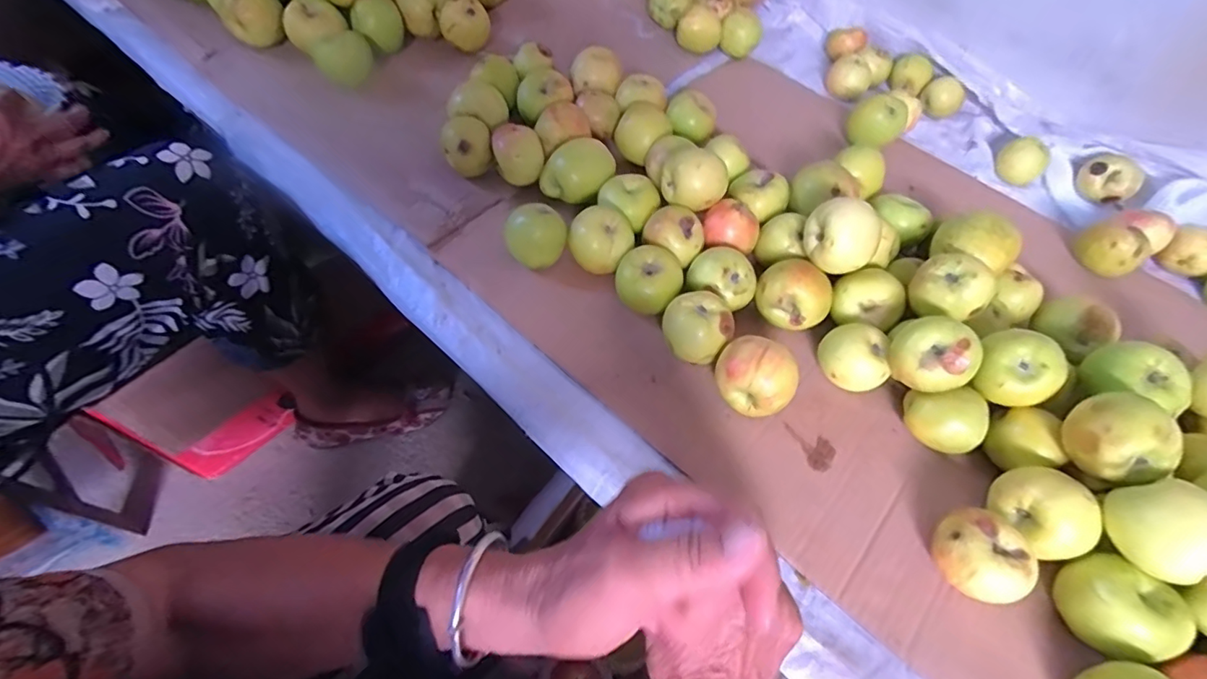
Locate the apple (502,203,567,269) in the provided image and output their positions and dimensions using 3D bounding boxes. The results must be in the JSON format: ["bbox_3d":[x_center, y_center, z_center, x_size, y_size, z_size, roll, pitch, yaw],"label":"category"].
[{"bbox_3d":[-0.065,-0.094,0.516,0.056,0.055,0.045,-2,60,-5],"label":"apple"}]

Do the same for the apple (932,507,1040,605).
[{"bbox_3d":[0.271,0.159,0.394,0.054,0.046,0.060,5,58,-5],"label":"apple"}]

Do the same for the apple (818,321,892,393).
[{"bbox_3d":[0.220,0.018,0.474,0.056,0.048,0.045,35,60,14],"label":"apple"}]

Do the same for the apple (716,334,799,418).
[{"bbox_3d":[0.124,0.033,0.446,0.061,0.062,0.051,22,58,6],"label":"apple"}]

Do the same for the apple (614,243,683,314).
[{"bbox_3d":[0.041,-0.051,0.494,0.058,0.047,0.057,3,58,-5],"label":"apple"}]

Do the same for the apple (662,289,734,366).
[{"bbox_3d":[0.081,-0.009,0.472,0.057,0.050,0.051,30,59,11],"label":"apple"}]

